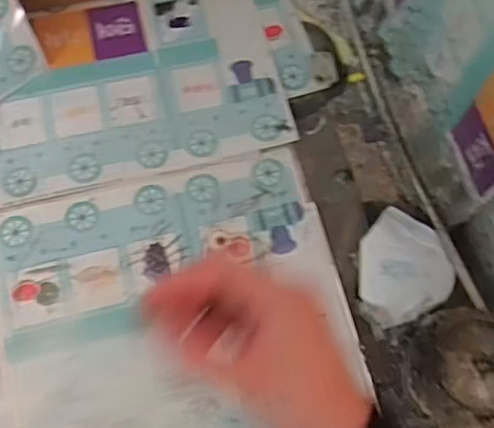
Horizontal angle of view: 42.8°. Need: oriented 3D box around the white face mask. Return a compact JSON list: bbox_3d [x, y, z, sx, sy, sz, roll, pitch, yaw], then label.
[{"bbox_3d":[0.181,0.059,0.740,0.103,0.031,0.126,-17,72,-9],"label":"white face mask"}]

